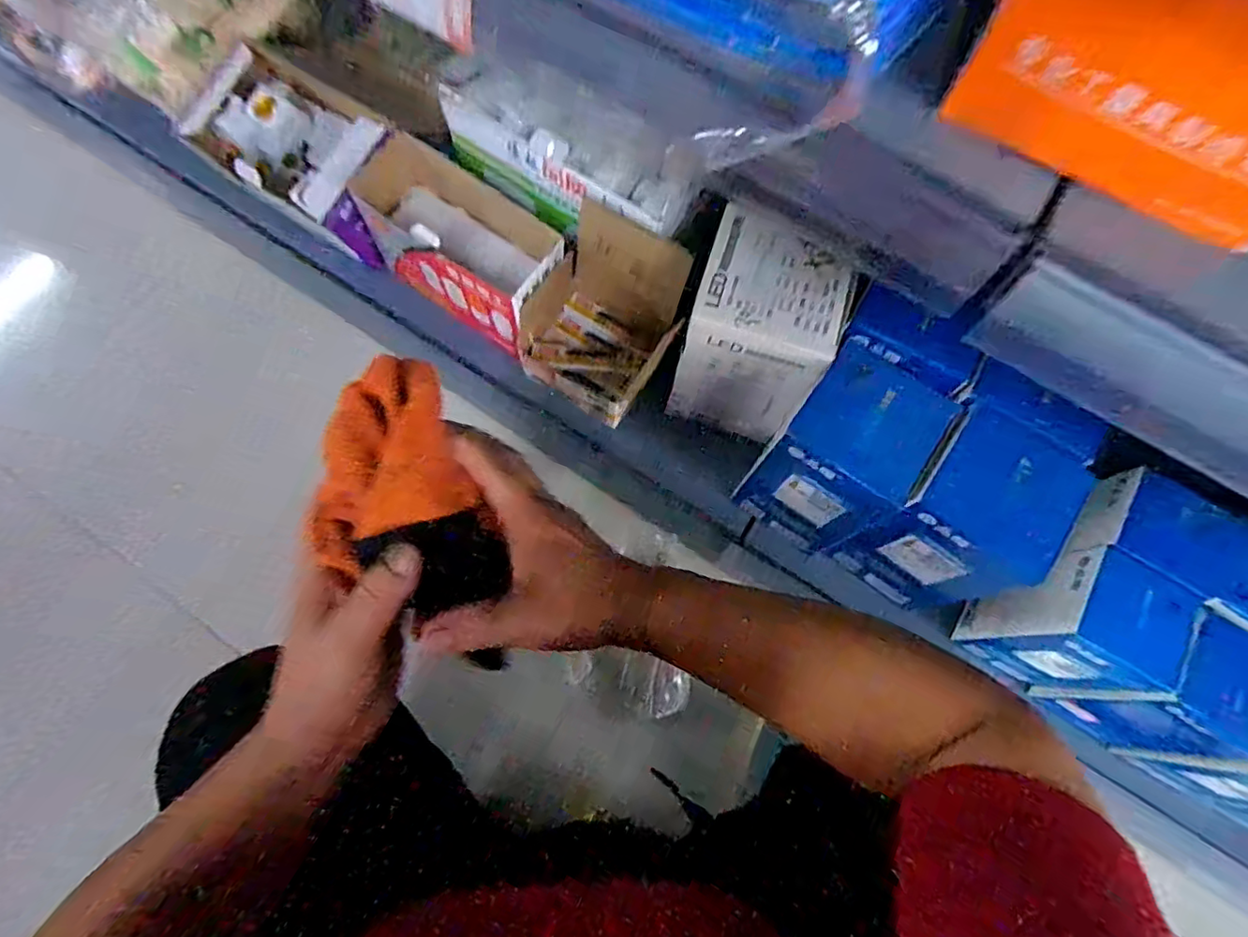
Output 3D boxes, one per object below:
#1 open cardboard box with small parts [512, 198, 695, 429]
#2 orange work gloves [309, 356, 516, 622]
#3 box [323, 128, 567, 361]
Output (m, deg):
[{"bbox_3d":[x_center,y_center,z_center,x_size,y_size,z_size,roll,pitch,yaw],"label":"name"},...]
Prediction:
[{"bbox_3d":[-0.020,-0.156,0.618,0.150,0.128,0.150,31,73,8],"label":"open cardboard box with small parts"},{"bbox_3d":[-0.112,0.011,0.284,0.078,0.030,0.122,-21,74,-9],"label":"orange work gloves"},{"bbox_3d":[-0.180,-0.236,0.633,0.242,0.100,0.118,33,73,9],"label":"box"}]

